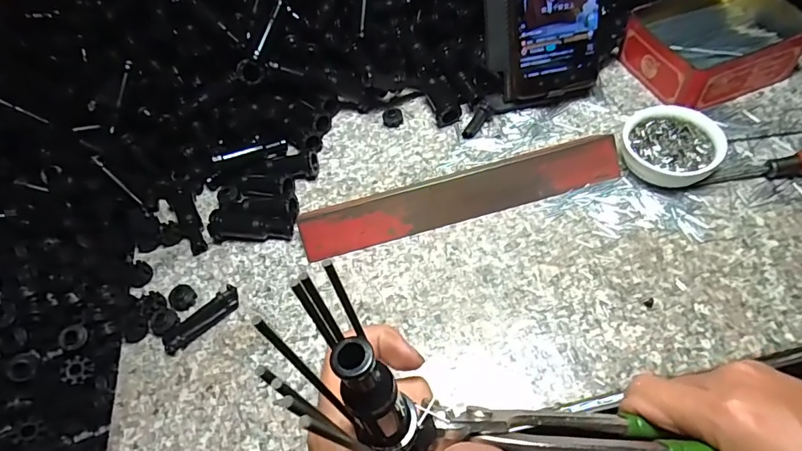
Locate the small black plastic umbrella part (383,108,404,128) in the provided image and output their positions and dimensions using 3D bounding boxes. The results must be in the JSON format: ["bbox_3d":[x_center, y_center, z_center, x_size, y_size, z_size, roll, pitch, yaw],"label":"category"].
[{"bbox_3d":[-0.007,-0.101,0.452,0.019,0.008,0.019,-7,55,4],"label":"small black plastic umbrella part"}]

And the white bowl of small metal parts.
[{"bbox_3d":[0.212,-0.065,0.378,0.069,0.022,0.065,-4,55,6],"label":"white bowl of small metal parts"}]

